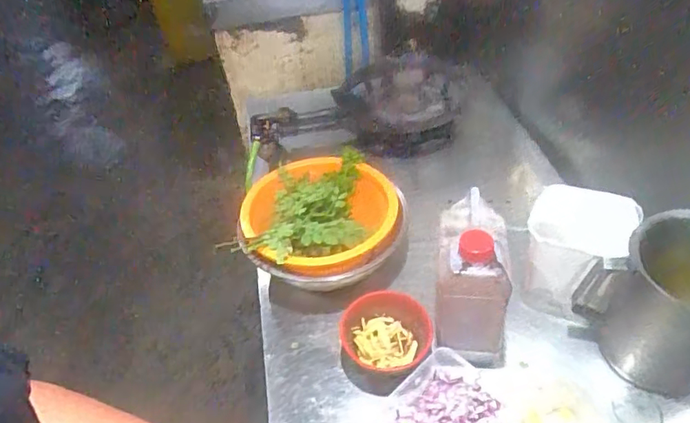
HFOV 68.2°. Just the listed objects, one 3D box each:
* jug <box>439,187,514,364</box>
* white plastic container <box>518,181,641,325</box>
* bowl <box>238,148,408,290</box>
[{"bbox_3d":[0.174,0.082,0.687,0.091,0.203,0.133,4,45,11],"label":"jug"},{"bbox_3d":[0.321,0.058,0.722,0.122,0.150,0.112,20,50,25],"label":"white plastic container"},{"bbox_3d":[-0.039,0.017,0.868,0.265,0.086,0.259,-4,44,3],"label":"bowl"}]

